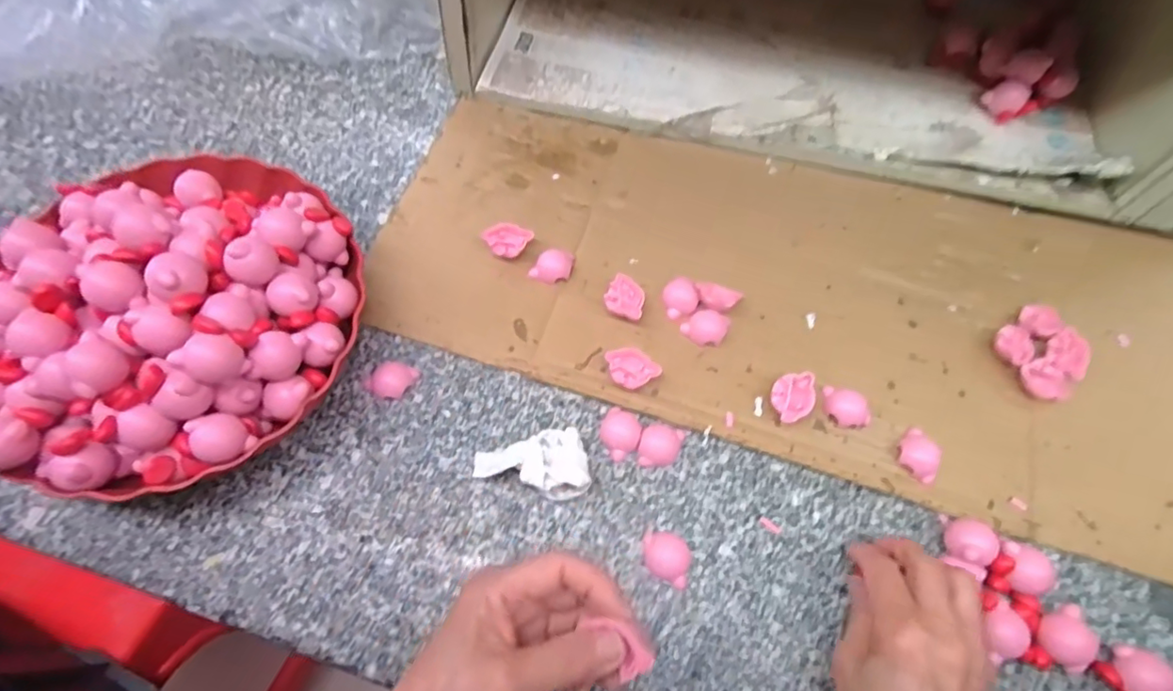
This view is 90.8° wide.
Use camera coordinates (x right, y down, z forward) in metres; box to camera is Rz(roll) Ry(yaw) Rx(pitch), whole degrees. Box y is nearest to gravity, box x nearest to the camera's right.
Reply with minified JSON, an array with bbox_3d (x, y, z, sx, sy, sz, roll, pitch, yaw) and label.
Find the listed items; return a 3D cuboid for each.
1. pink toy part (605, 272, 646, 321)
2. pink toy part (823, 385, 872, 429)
[{"bbox_3d":[0.030,-0.034,0.430,0.029,0.016,0.031,1,66,-2],"label":"pink toy part"},{"bbox_3d":[0.182,0.044,0.403,0.034,0.014,0.026,23,67,7],"label":"pink toy part"}]

